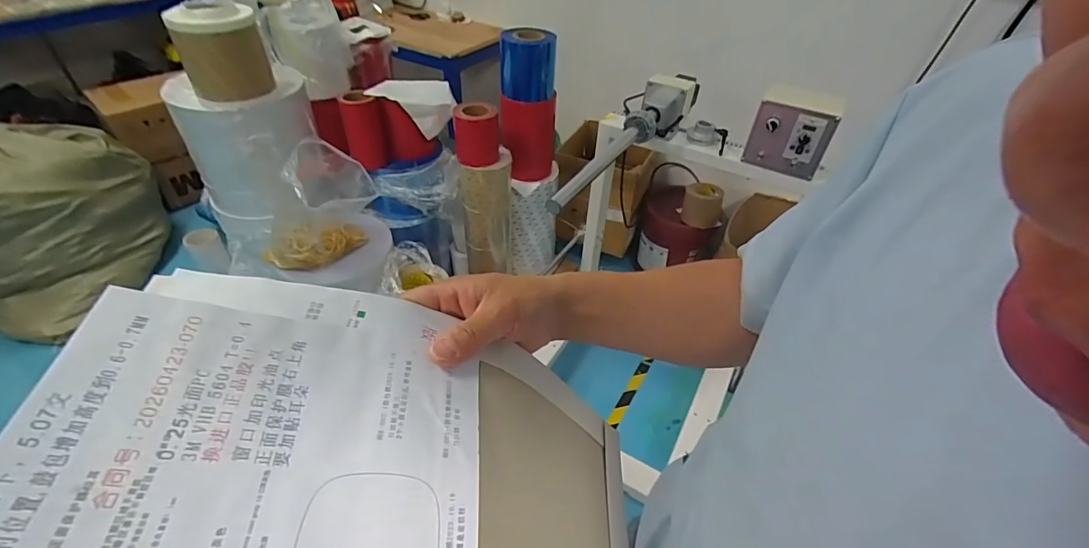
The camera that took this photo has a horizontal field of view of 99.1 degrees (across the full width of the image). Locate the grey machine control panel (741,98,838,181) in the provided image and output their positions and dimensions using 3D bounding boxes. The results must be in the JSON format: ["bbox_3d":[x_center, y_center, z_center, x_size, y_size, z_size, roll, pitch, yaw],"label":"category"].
[{"bbox_3d":[0.568,-0.312,1.085,0.165,0.154,0.023,22,46,18],"label":"grey machine control panel"}]

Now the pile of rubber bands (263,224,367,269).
[{"bbox_3d":[-0.555,-0.077,1.122,0.231,0.102,0.076,-16,47,-20],"label":"pile of rubber bands"}]

